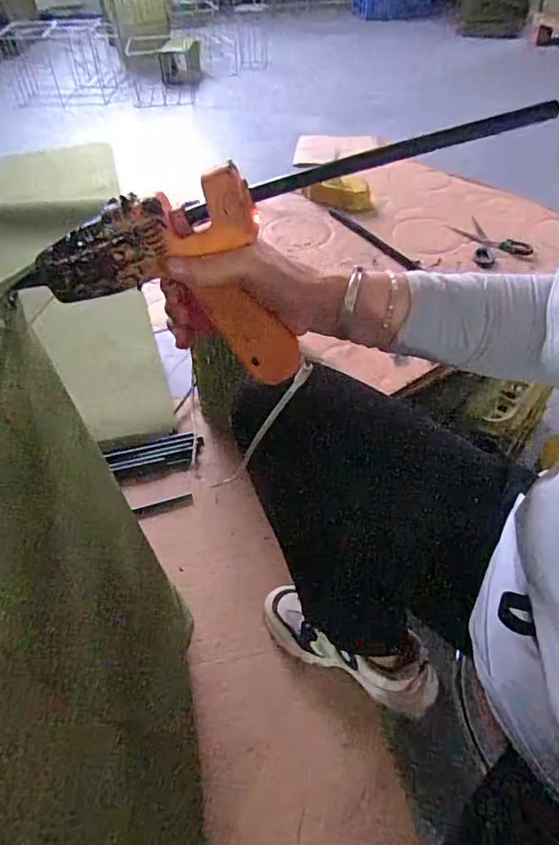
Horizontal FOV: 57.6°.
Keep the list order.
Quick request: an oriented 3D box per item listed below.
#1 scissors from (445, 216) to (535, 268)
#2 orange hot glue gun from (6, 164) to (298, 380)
[{"bbox_3d":[0.335,-0.303,0.841,0.102,0.021,0.140,-20,50,-14],"label":"scissors"},{"bbox_3d":[-0.060,-0.120,0.371,0.198,0.128,0.048,22,33,-16],"label":"orange hot glue gun"}]

